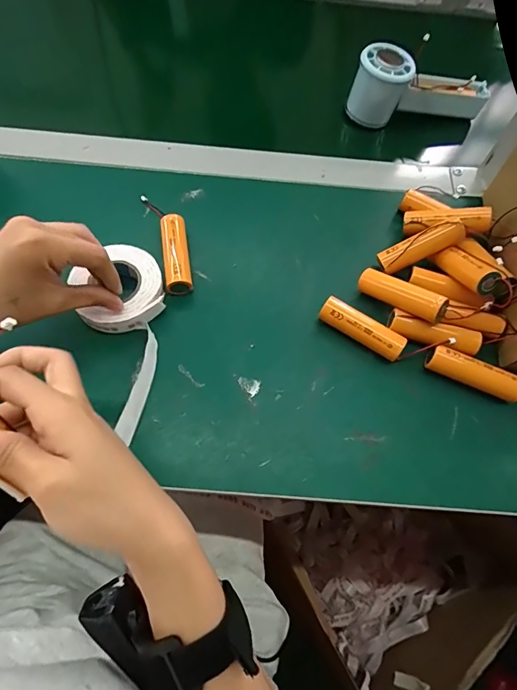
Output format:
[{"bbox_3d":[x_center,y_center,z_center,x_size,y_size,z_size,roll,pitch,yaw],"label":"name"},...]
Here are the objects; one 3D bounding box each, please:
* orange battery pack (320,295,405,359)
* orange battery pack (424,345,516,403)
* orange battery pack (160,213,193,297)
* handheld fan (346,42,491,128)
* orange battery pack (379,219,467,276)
[{"bbox_3d":[0.084,-0.011,0.334,0.071,0.023,0.019,30,68,10],"label":"orange battery pack"},{"bbox_3d":[0.171,0.023,0.323,0.073,0.021,0.019,24,67,8],"label":"orange battery pack"},{"bbox_3d":[-0.072,-0.078,0.355,0.022,0.025,0.069,-8,67,-6],"label":"orange battery pack"},{"bbox_3d":[0.177,-0.282,0.438,0.152,0.059,0.044,-4,66,-4],"label":"handheld fan"},{"bbox_3d":[0.140,-0.085,0.351,0.072,0.014,0.020,-25,68,10],"label":"orange battery pack"}]

